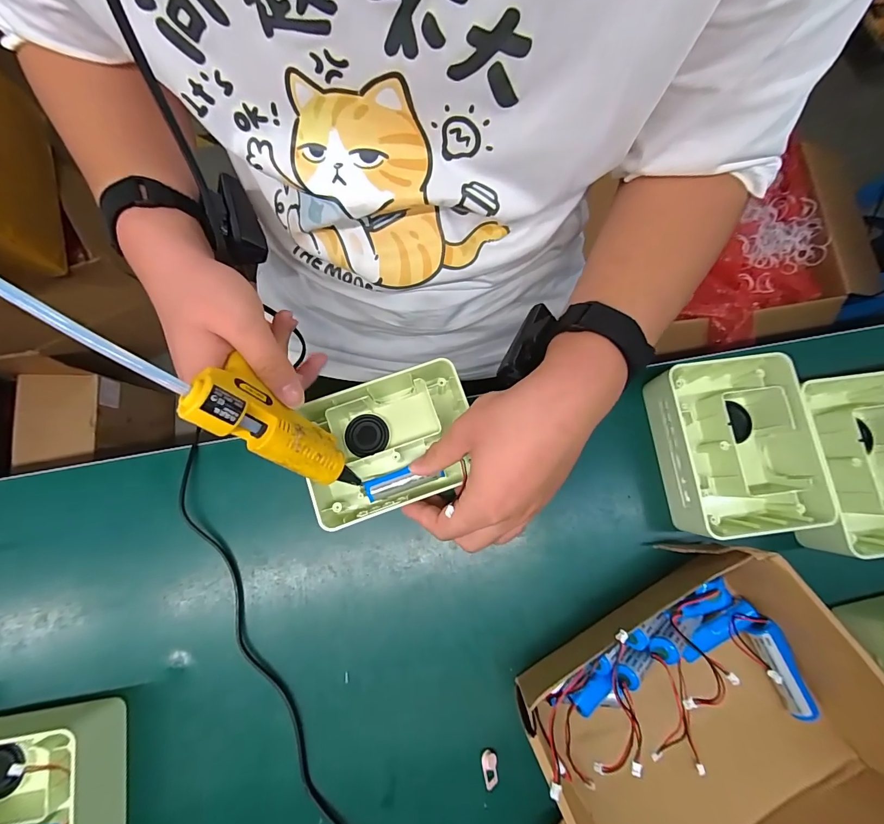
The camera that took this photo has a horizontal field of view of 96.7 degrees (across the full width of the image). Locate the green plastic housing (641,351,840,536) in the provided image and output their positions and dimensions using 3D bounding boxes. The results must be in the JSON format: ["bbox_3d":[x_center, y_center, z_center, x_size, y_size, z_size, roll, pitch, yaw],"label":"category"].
[{"bbox_3d":[0.248,0.029,0.343,0.111,0.058,0.146,-8,77,-1],"label":"green plastic housing"}]

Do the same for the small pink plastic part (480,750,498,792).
[{"bbox_3d":[0.037,0.278,0.306,0.012,0.005,0.024,-5,77,0],"label":"small pink plastic part"}]

